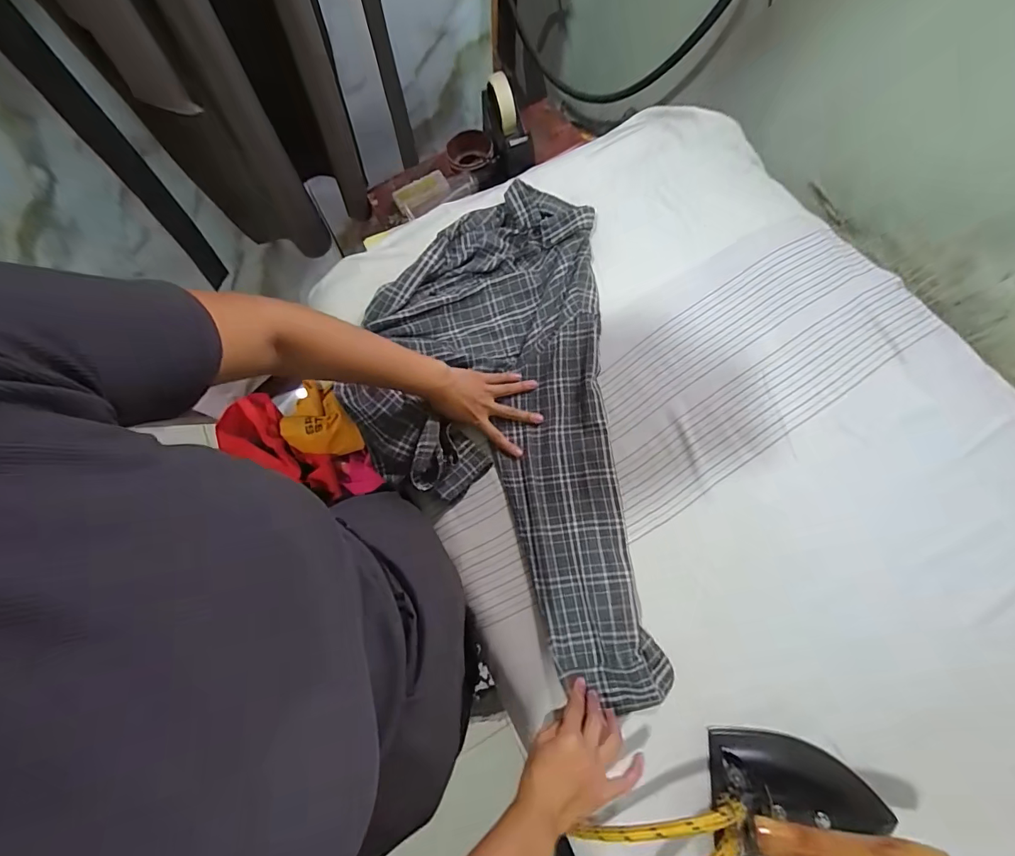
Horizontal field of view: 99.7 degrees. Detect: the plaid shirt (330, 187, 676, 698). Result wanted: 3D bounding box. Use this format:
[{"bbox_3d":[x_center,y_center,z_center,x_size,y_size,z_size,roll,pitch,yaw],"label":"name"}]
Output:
[{"bbox_3d":[-0.001,0.006,0.617,0.379,0.061,0.721,-13,77,-6],"label":"plaid shirt"}]

